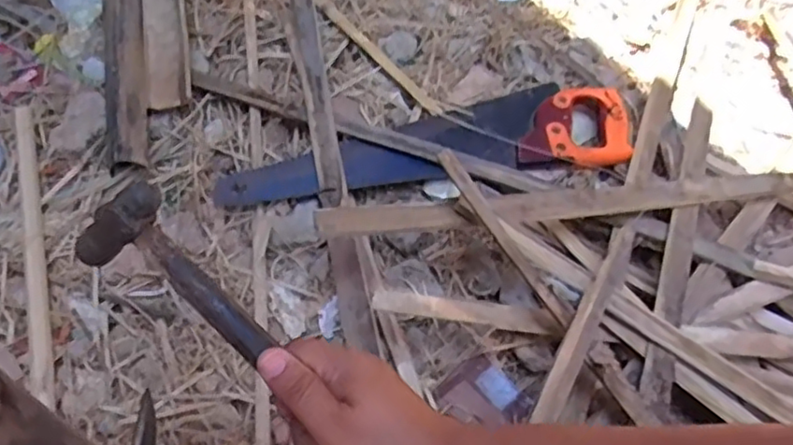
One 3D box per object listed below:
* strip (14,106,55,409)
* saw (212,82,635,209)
[{"bbox_3d":[-0.392,0.019,0.723,0.019,0.013,0.368,-14,58,-13],"label":"strip"},{"bbox_3d":[0.039,-0.100,0.808,0.496,0.033,0.125,-6,56,-8],"label":"saw"}]

